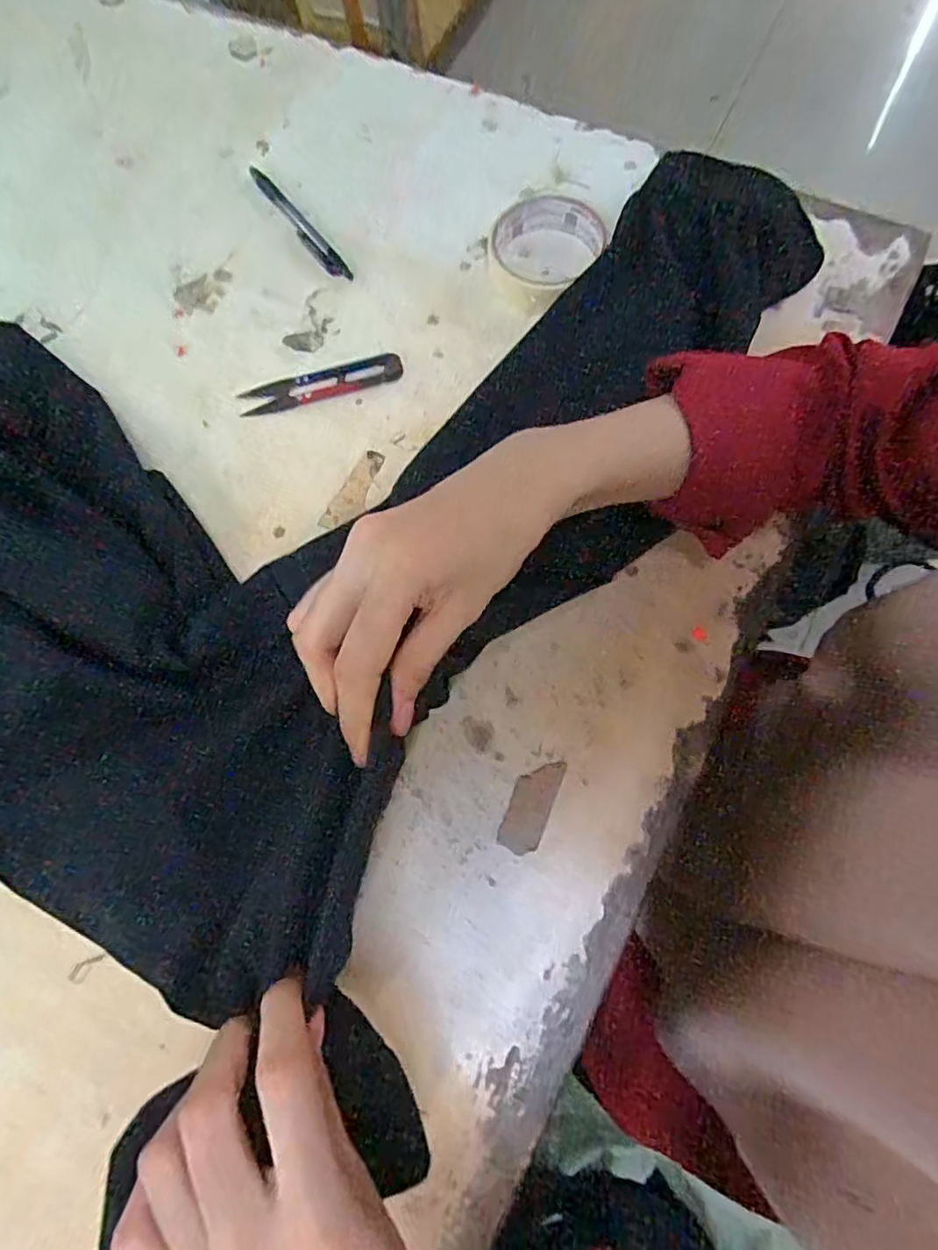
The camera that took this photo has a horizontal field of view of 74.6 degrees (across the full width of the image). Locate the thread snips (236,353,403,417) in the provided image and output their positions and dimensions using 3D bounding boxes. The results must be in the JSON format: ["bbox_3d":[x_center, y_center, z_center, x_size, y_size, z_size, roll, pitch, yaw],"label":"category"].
[{"bbox_3d":[-0.106,-0.173,0.443,0.117,0.007,0.025,-13,74,-2],"label":"thread snips"}]

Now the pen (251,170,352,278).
[{"bbox_3d":[-0.135,-0.317,0.486,0.016,0.006,0.142,-35,75,-8],"label":"pen"}]

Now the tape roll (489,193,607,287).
[{"bbox_3d":[0.055,-0.279,0.453,0.076,0.027,0.086,33,78,11],"label":"tape roll"}]

